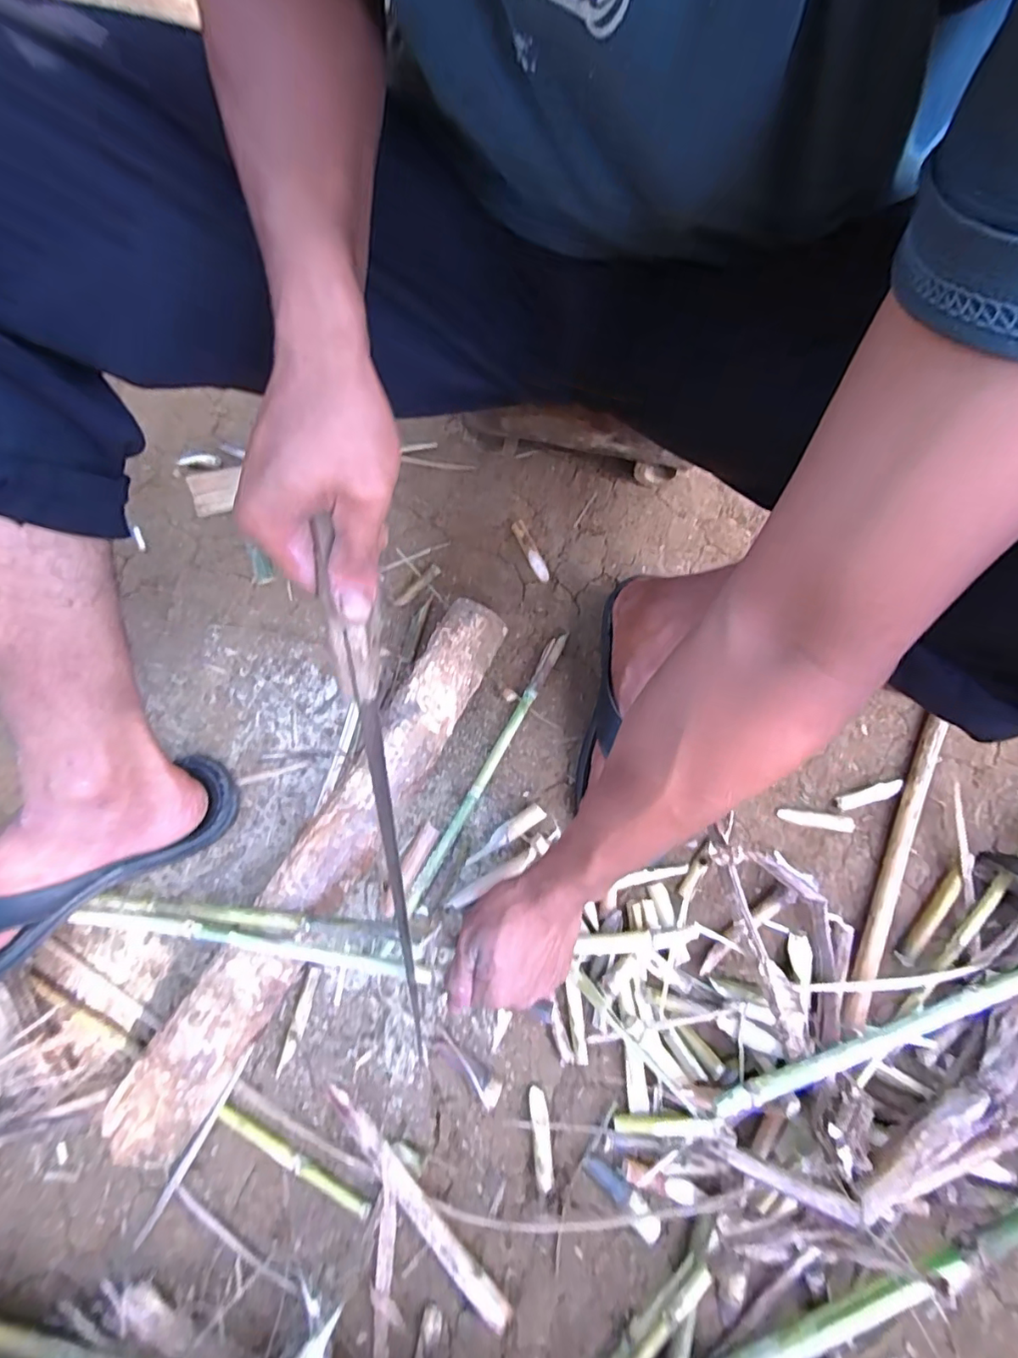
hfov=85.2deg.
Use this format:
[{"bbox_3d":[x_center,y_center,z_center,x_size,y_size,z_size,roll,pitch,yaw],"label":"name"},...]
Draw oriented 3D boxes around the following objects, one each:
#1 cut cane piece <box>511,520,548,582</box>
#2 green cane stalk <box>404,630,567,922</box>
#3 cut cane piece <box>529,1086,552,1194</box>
[{"bbox_3d":[0.024,-0.137,0.596,0.015,0.015,0.071,-23,75,-8],"label":"cut cane piece"},{"bbox_3d":[-0.017,0.081,0.534,0.016,0.012,0.297,27,74,7],"label":"green cane stalk"},{"bbox_3d":[0.026,0.370,0.446,0.013,0.013,0.068,-5,73,-3],"label":"cut cane piece"}]

